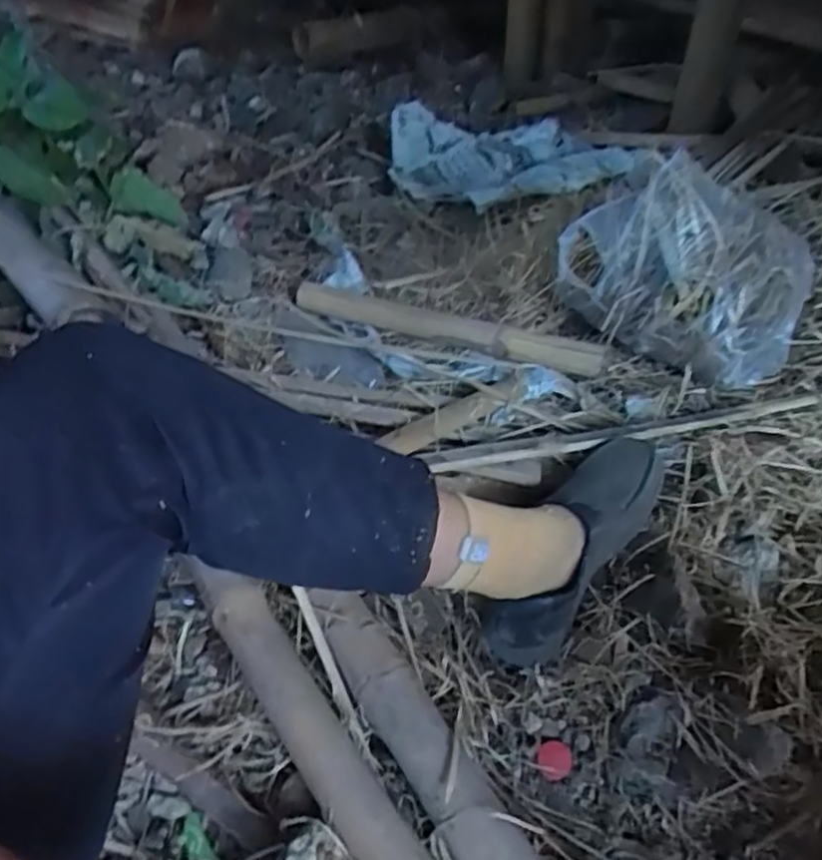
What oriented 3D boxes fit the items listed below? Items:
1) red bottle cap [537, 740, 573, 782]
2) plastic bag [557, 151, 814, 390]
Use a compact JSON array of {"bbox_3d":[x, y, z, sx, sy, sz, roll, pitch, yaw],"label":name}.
[{"bbox_3d":[0.126,0.292,0.604,0.029,0.008,0.029,1,42,-1],"label":"red bottle cap"},{"bbox_3d":[0.353,-0.215,0.870,0.295,0.196,0.172,30,49,27],"label":"plastic bag"}]

